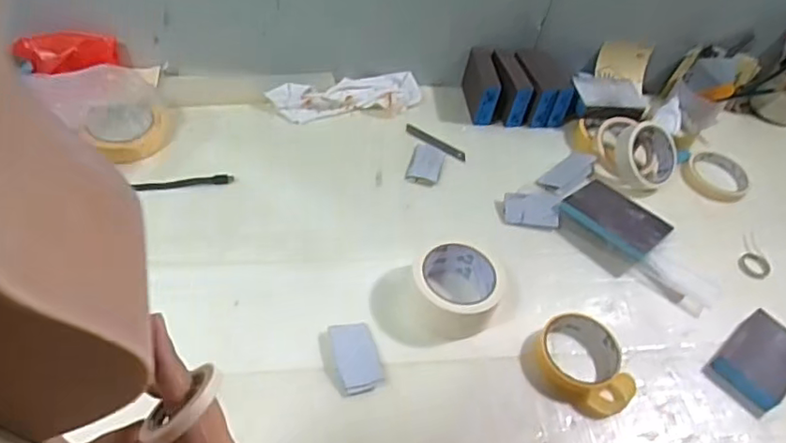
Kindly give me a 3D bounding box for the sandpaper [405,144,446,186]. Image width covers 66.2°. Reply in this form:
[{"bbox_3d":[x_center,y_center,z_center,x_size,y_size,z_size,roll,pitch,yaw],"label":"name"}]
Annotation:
[{"bbox_3d":[0.044,-0.075,0.804,0.043,0.004,0.069,15,49,3],"label":"sandpaper"}]

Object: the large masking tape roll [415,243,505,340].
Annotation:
[{"bbox_3d":[0.072,0.070,0.658,0.092,0.054,0.088,5,49,-6],"label":"large masking tape roll"}]

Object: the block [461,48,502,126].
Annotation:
[{"bbox_3d":[0.128,-0.197,0.881,0.035,0.068,0.096,3,50,-7],"label":"block"}]

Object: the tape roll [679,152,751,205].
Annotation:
[{"bbox_3d":[0.462,-0.064,0.859,0.086,0.020,0.089,5,49,-6],"label":"tape roll"}]

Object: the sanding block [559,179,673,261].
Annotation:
[{"bbox_3d":[0.281,-0.005,0.763,0.116,0.019,0.085,40,55,22],"label":"sanding block"}]

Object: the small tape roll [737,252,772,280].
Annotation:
[{"bbox_3d":[0.450,0.056,0.752,0.040,0.008,0.038,5,49,-6],"label":"small tape roll"}]

